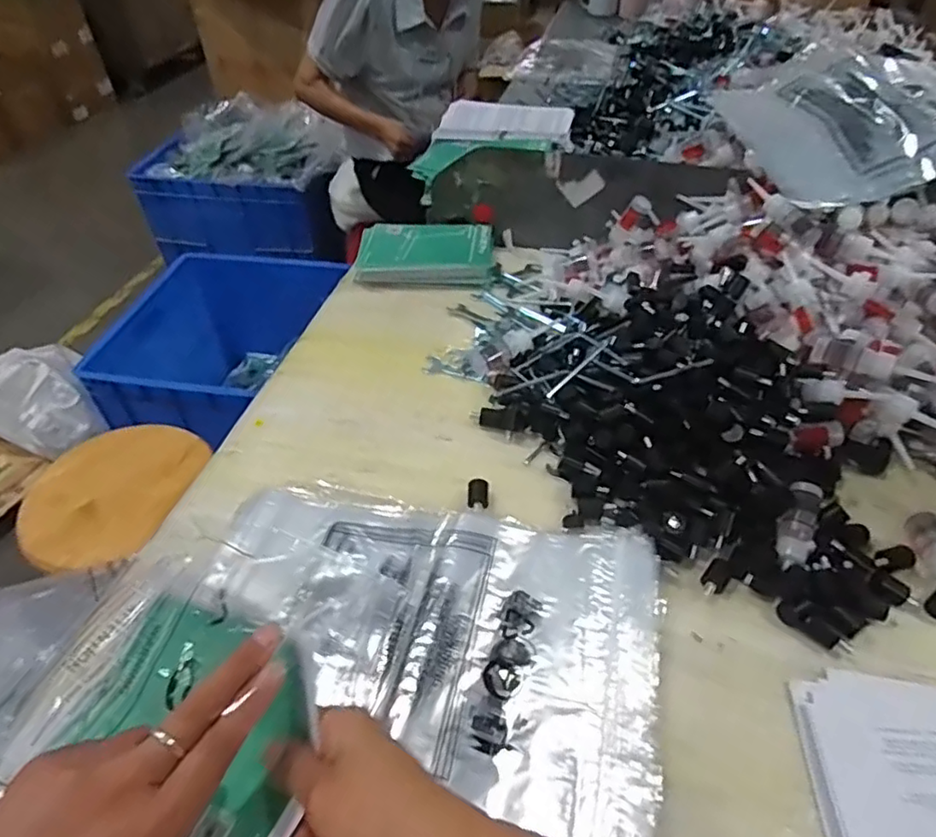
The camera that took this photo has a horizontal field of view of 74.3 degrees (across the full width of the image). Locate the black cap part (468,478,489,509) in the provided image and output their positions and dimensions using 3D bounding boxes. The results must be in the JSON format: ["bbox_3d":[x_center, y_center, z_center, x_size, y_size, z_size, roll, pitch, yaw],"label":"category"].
[{"bbox_3d":[0.010,0.070,0.575,0.018,0.006,0.031,1,45,2],"label":"black cap part"}]

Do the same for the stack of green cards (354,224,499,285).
[{"bbox_3d":[-0.057,-0.231,0.870,0.190,0.019,0.127,-3,45,-1],"label":"stack of green cards"}]

